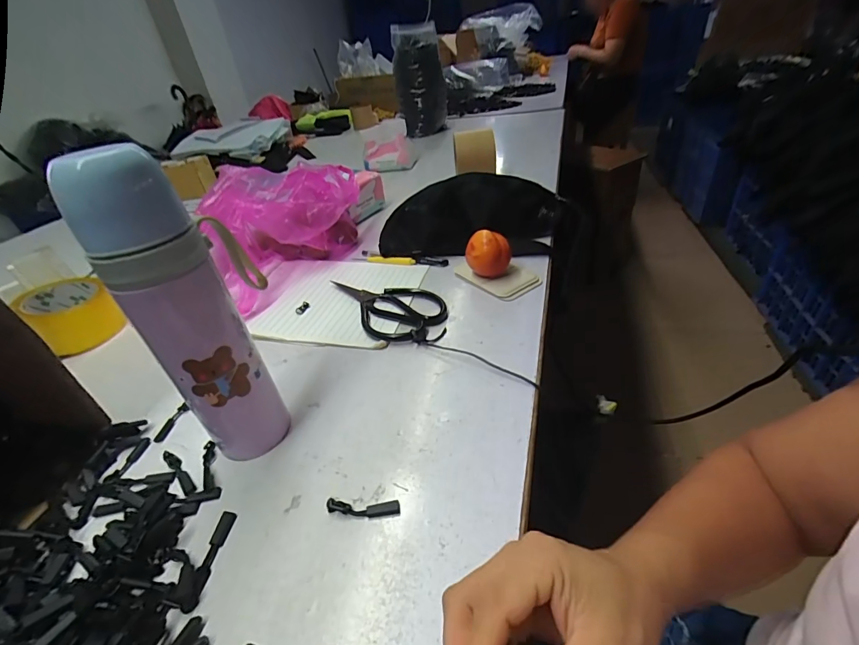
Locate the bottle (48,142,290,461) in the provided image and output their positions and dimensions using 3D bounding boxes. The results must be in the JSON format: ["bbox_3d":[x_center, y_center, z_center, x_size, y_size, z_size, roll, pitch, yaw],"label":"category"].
[{"bbox_3d":[-0.171,-0.007,0.308,0.063,0.241,0.091,-12,37,-7],"label":"bottle"}]

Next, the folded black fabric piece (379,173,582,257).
[{"bbox_3d":[0.074,-0.161,0.603,0.286,0.091,0.117,-2,37,7],"label":"folded black fabric piece"}]

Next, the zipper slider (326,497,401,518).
[{"bbox_3d":[-0.049,0.136,0.294,0.055,0.005,0.013,-3,37,6],"label":"zipper slider"}]

